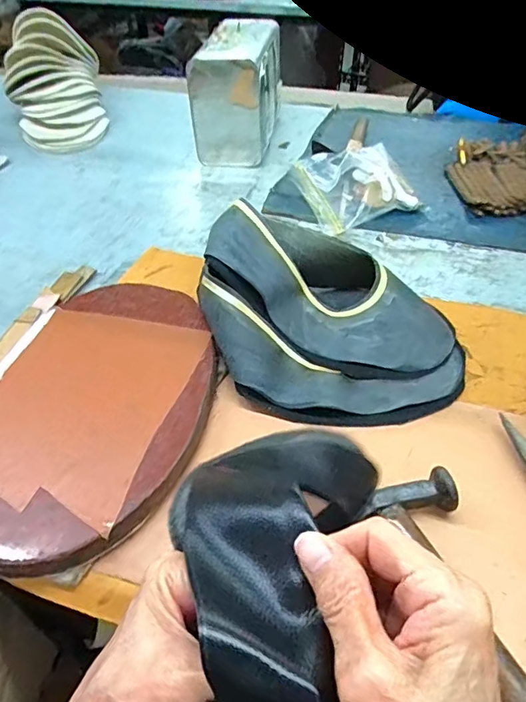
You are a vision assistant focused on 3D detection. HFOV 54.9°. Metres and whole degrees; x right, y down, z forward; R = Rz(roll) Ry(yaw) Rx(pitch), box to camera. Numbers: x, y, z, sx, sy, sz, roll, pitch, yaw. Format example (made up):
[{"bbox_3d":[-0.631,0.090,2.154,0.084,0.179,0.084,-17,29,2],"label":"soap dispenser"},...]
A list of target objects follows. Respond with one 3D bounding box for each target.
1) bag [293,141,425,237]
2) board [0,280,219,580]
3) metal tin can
[{"bbox_3d":[0.130,-0.240,0.720,0.148,0.044,0.171,-11,45,-10],"label":"bag"},{"bbox_3d":[-0.144,0.043,0.451,0.192,0.031,0.302,8,45,9],"label":"board"},{"bbox_3d":[-0.037,-0.428,0.828,0.114,0.168,0.195,7,45,8],"label":"metal tin can"}]

